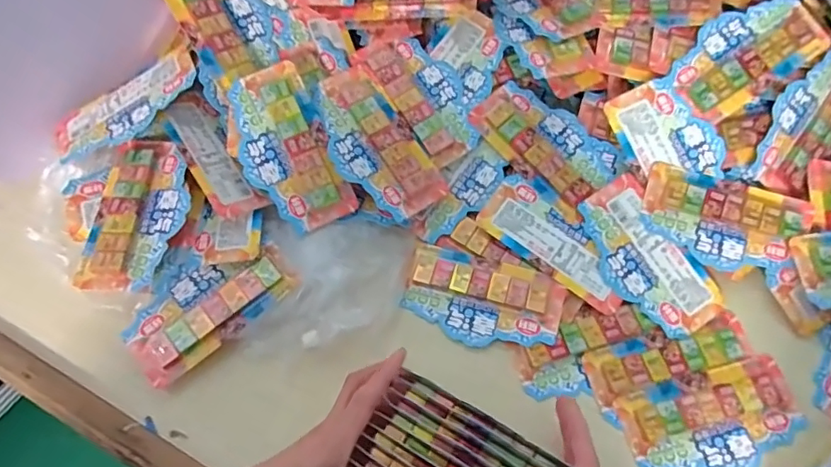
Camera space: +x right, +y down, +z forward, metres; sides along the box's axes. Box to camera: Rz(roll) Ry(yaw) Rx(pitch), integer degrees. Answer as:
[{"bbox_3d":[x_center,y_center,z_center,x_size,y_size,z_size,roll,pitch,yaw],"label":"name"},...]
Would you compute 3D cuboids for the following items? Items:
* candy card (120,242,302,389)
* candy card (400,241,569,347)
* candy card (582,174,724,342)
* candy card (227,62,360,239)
[{"bbox_3d":[-0.177,0.059,0.455,0.143,0.018,0.070,-39,71,-16],"label":"candy card"},{"bbox_3d":[0.060,0.059,0.476,0.137,0.019,0.077,17,66,8],"label":"candy card"},{"bbox_3d":[0.205,0.024,0.478,0.077,0.011,0.143,-34,82,-15],"label":"candy card"},{"bbox_3d":[-0.116,-0.072,0.480,0.075,0.011,0.146,-25,95,2],"label":"candy card"}]

